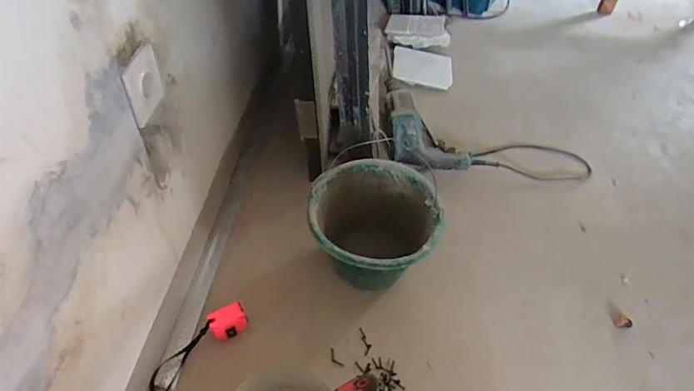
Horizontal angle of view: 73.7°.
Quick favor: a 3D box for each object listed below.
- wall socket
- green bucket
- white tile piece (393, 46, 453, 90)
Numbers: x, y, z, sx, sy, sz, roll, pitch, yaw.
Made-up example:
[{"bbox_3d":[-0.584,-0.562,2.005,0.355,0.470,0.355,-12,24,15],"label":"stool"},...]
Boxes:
[{"bbox_3d":[-0.286,-0.157,0.666,0.013,0.083,0.090,7,46,1],"label":"wall socket"},{"bbox_3d":[0.051,0.084,0.995,0.254,0.223,0.276,3,46,-3],"label":"green bucket"},{"bbox_3d":[0.262,-0.445,1.631,0.233,0.116,0.016,23,20,28],"label":"white tile piece"}]

